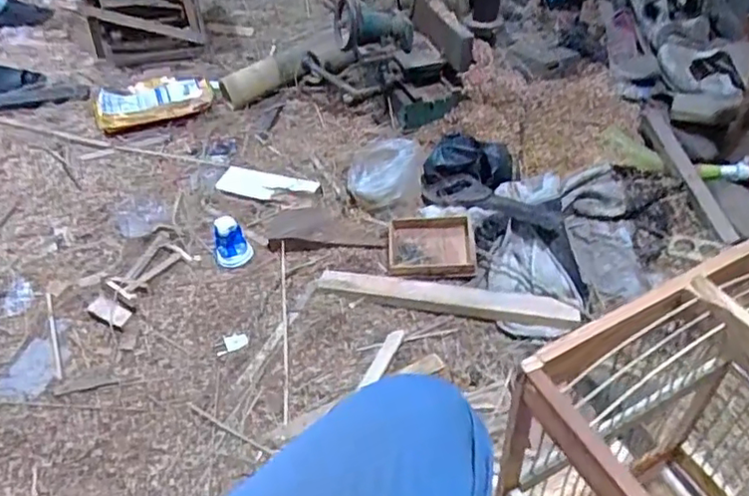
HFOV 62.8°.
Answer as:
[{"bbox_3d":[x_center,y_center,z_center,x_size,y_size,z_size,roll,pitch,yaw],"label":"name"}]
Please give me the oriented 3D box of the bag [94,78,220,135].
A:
[{"bbox_3d":[-0.548,-0.371,1.560,0.302,0.047,0.181,-21,47,-21],"label":"bag"}]

